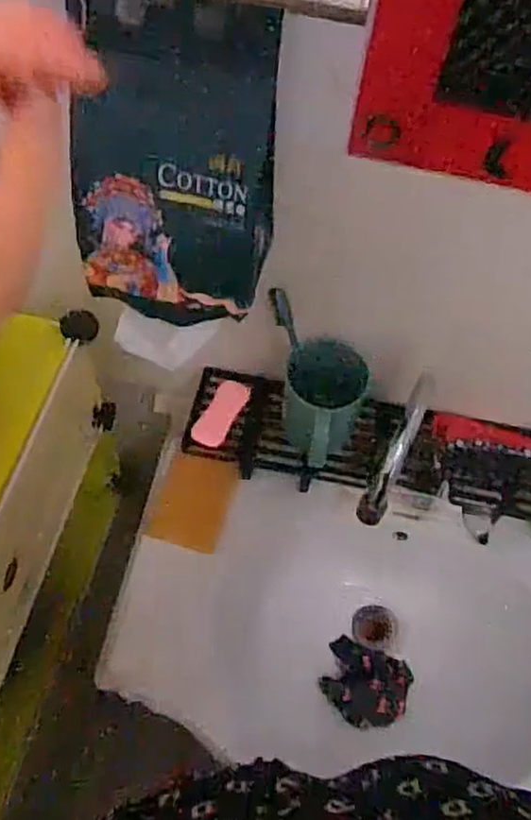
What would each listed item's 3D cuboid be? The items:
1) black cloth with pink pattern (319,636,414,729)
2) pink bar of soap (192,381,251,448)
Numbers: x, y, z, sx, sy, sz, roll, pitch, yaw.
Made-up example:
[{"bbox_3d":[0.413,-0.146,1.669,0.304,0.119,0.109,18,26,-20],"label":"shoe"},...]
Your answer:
[{"bbox_3d":[0.116,0.320,0.809,0.096,0.019,0.082,20,60,8],"label":"black cloth with pink pattern"},{"bbox_3d":[-0.047,0.003,0.764,0.032,0.015,0.088,24,60,10],"label":"pink bar of soap"}]

